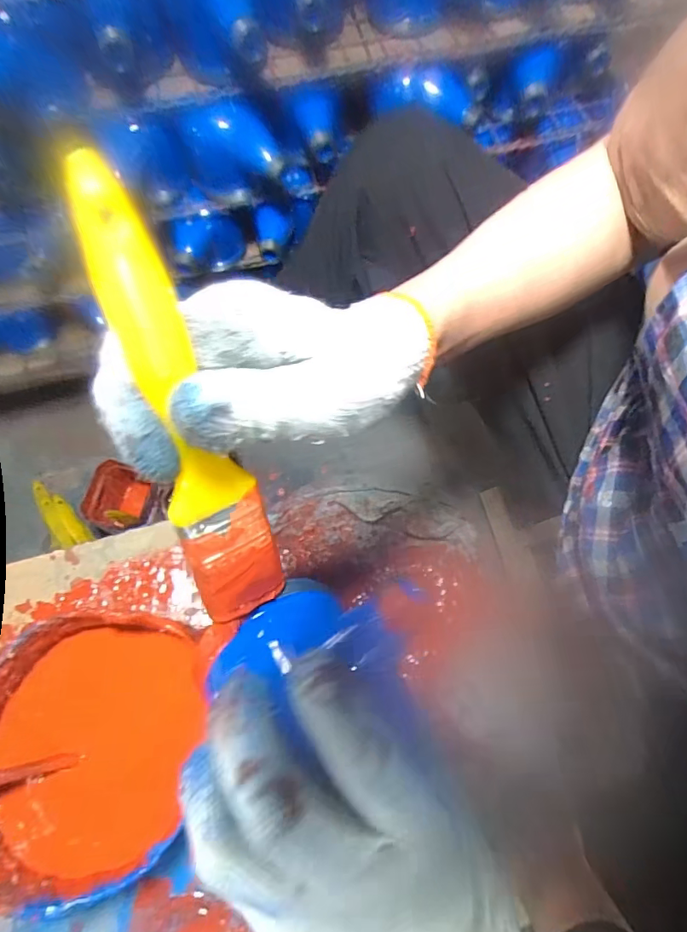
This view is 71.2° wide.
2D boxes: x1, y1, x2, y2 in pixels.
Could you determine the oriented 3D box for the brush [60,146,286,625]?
[{"bbox_3d":[-0.055,-0.011,0.170,0.031,0.166,0.013,-15,29,-5],"label":"brush"}]

